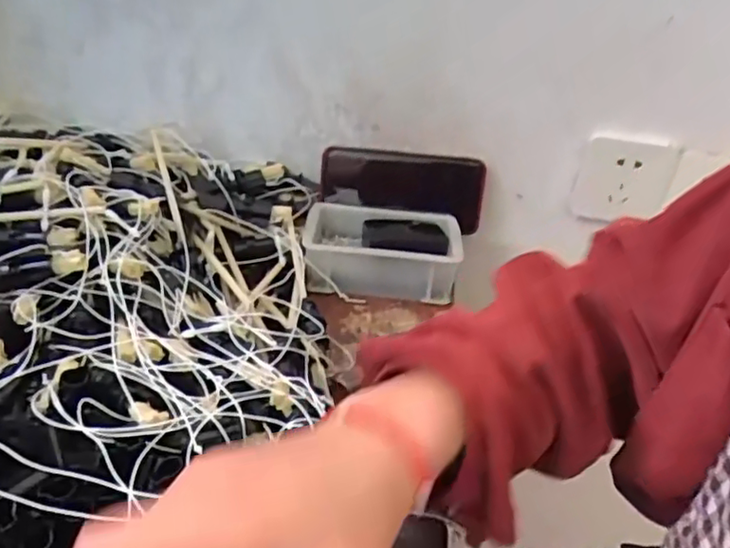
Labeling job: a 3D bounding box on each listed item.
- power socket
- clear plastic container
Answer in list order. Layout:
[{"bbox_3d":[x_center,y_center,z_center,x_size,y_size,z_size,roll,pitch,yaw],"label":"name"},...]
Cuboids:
[{"bbox_3d":[0.257,-0.094,0.606,0.089,0.082,0.012,5,30,-3],"label":"power socket"},{"bbox_3d":[0.015,-0.022,0.591,0.147,0.053,0.104,5,30,-2],"label":"clear plastic container"}]

